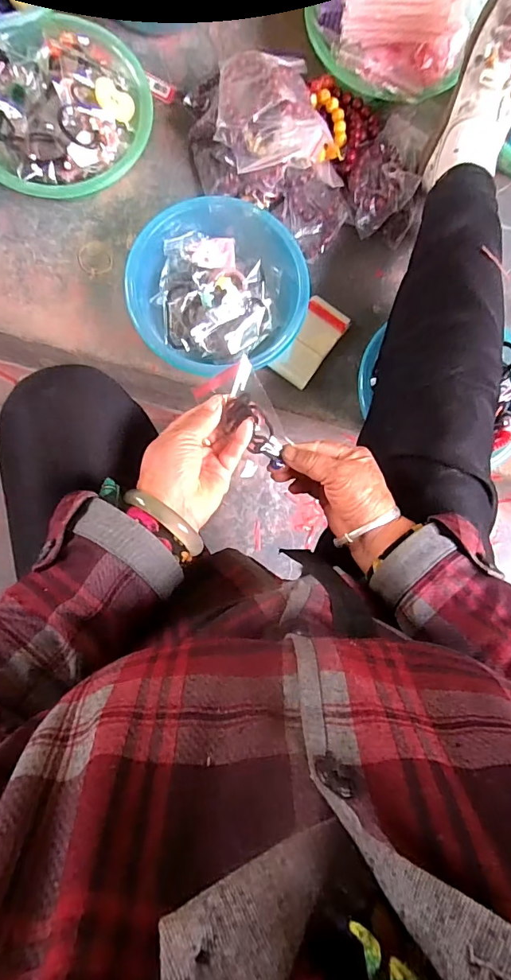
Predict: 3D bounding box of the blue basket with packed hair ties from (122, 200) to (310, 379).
[{"bbox_3d":[-0.054,-0.273,0.594,0.218,0.073,0.229,0,87,-4],"label":"blue basket with packed hair ties"}]

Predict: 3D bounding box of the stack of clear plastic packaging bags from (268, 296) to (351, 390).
[{"bbox_3d":[0.079,-0.207,0.631,0.060,0.016,0.127,32,85,-2],"label":"stack of clear plastic packaging bags"}]

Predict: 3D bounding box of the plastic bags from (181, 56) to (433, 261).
[{"bbox_3d":[0.070,-0.451,0.599,0.323,0.103,0.230,4,86,-4],"label":"plastic bags"}]

